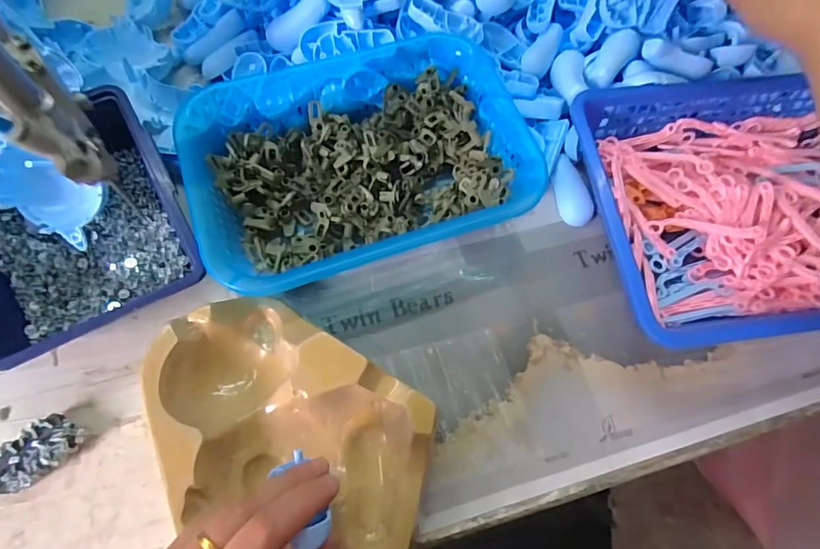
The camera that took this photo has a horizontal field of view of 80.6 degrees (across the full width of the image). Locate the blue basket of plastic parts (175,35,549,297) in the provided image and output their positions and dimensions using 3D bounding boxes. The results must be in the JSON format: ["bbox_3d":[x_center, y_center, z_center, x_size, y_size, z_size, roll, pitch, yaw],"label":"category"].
[{"bbox_3d":[-0.044,-0.101,0.400,0.255,0.060,0.195,-19,70,-10],"label":"blue basket of plastic parts"}]

